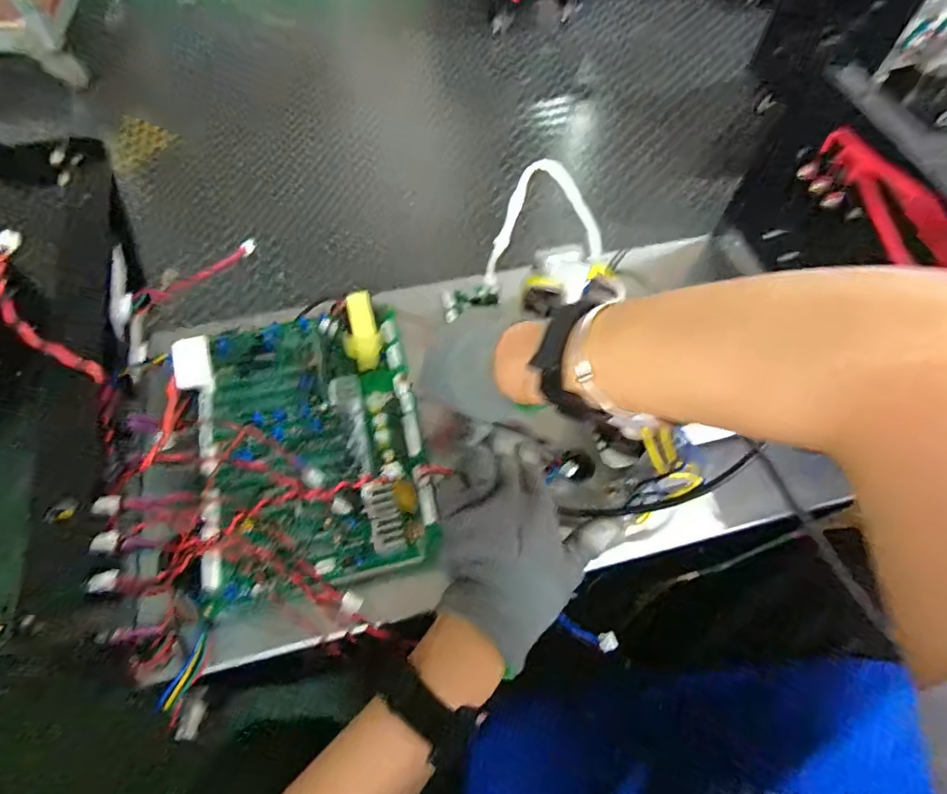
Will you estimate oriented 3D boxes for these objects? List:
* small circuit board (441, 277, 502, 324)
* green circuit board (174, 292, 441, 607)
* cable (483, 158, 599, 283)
[{"bbox_3d":[-0.002,-0.092,0.496,0.054,0.016,0.031,-18,60,15],"label":"small circuit board"},{"bbox_3d":[-0.133,0.024,0.413,0.182,0.050,0.238,-12,62,-9],"label":"green circuit board"},{"bbox_3d":[0.064,-0.150,0.461,0.106,0.096,0.048,-8,61,-7],"label":"cable"}]

